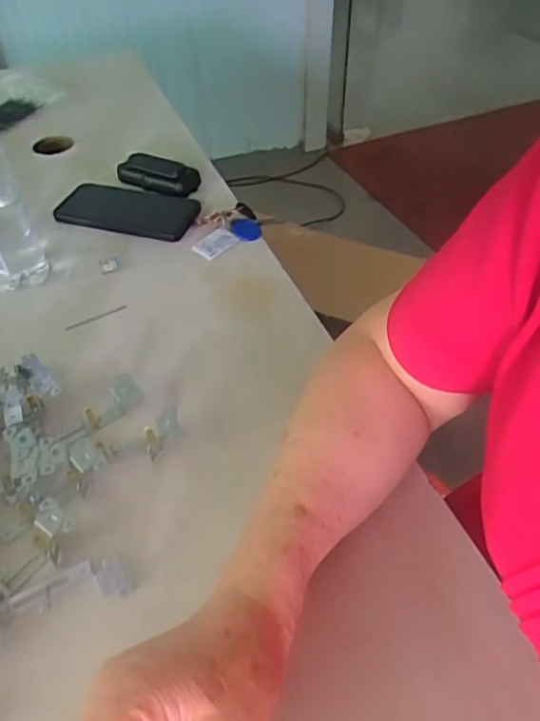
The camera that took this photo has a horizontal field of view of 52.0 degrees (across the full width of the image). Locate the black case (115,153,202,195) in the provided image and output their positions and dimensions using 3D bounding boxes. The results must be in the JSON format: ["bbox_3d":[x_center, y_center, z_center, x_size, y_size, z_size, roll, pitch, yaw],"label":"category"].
[{"bbox_3d":[-0.139,-0.234,0.687,0.102,0.022,0.036,17,51,15],"label":"black case"}]

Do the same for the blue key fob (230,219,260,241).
[{"bbox_3d":[-0.027,-0.151,0.637,0.034,0.010,0.034,-6,49,-5],"label":"blue key fob"}]

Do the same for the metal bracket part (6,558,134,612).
[{"bbox_3d":[-0.131,0.148,0.362,0.077,0.012,0.025,-11,49,-9],"label":"metal bracket part"}]

